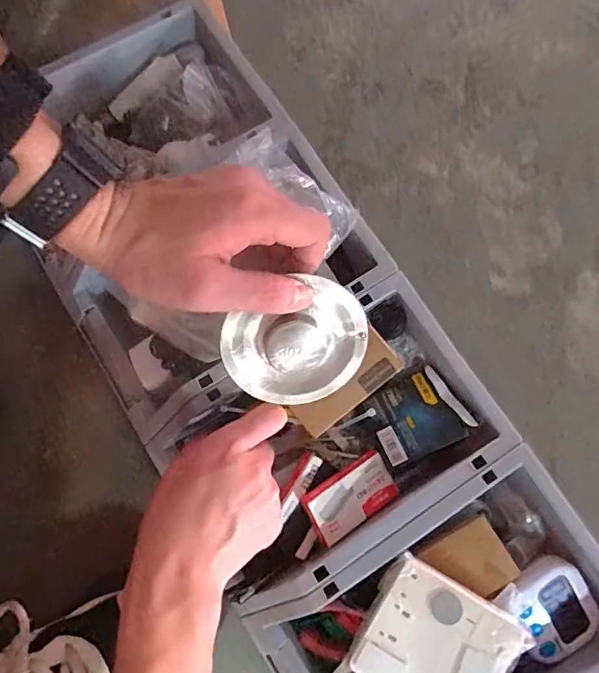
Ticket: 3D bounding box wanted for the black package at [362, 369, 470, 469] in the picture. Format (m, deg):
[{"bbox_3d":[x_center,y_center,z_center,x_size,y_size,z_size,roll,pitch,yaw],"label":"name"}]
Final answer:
[{"bbox_3d":[0.086,0.062,0.382,0.059,0.007,0.061,-25,62,2],"label":"black package"}]

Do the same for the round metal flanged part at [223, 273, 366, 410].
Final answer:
[{"bbox_3d":[0.000,0.009,0.290,0.084,0.023,0.072,-23,112,3],"label":"round metal flanged part"}]

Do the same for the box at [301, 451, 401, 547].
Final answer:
[{"bbox_3d":[0.038,0.119,0.369,0.069,0.015,0.041,-34,100,-22],"label":"box"}]

